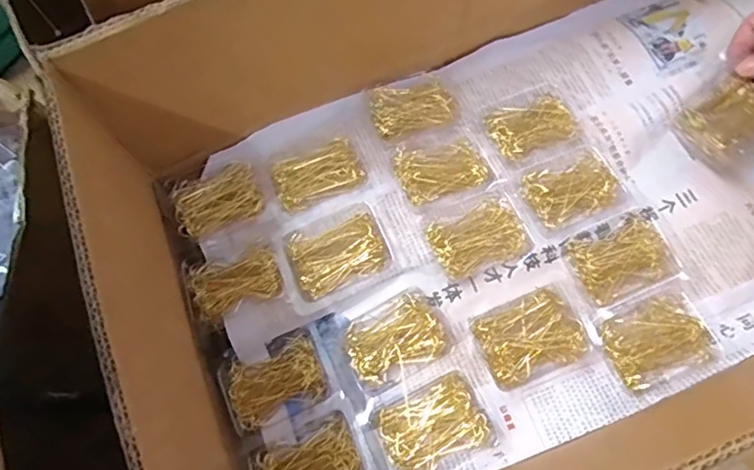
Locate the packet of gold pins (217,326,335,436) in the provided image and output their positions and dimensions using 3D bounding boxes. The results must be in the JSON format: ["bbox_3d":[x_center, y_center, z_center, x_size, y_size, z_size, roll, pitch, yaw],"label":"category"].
[{"bbox_3d":[-0.076,0.107,0.404,0.078,0.027,0.056,-23,73,-6],"label":"packet of gold pins"}]

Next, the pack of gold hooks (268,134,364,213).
[{"bbox_3d":[-0.049,-0.049,0.444,0.071,0.017,0.043,-26,74,-7],"label":"pack of gold hooks"}]

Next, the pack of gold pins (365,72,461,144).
[{"bbox_3d":[0.029,-0.112,0.461,0.072,0.010,0.052,-20,73,-5],"label":"pack of gold pins"}]

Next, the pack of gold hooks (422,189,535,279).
[{"bbox_3d":[0.076,-0.001,0.419,0.073,0.024,0.057,-24,73,-6],"label":"pack of gold hooks"}]

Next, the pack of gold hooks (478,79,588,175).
[{"bbox_3d":[0.132,-0.098,0.453,0.084,0.020,0.071,-23,73,-6],"label":"pack of gold hooks"}]

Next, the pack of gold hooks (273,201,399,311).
[{"bbox_3d":[-0.034,0.011,0.416,0.086,0.015,0.067,-27,74,-7],"label":"pack of gold hooks"}]

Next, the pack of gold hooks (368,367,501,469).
[{"bbox_3d":[0.040,0.136,0.380,0.077,0.019,0.059,-27,74,-7],"label":"pack of gold hooks"}]

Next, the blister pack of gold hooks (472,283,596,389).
[{"bbox_3d":[0.110,0.075,0.396,0.075,0.020,0.057,-24,73,-6],"label":"blister pack of gold hooks"}]

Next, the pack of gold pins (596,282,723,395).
[{"bbox_3d":[0.205,0.074,0.390,0.082,0.017,0.058,-24,73,-6],"label":"pack of gold pins"}]

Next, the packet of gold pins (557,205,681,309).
[{"bbox_3d":[0.189,0.015,0.415,0.080,0.008,0.062,-22,73,-6],"label":"packet of gold pins"}]

